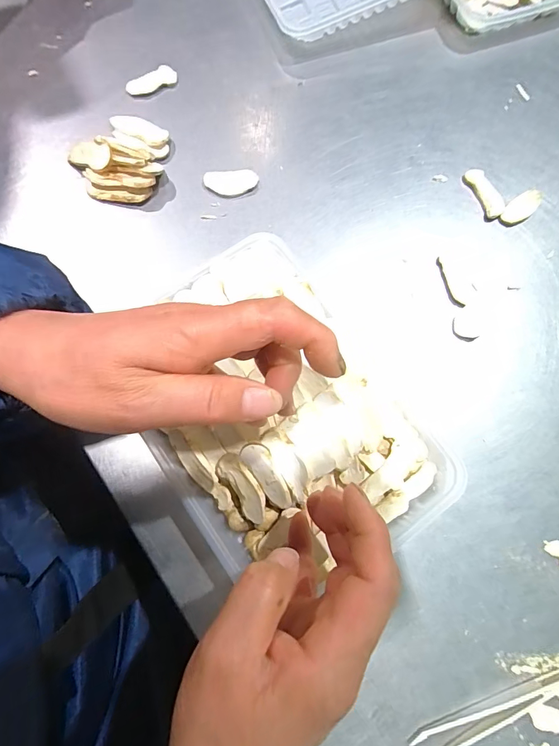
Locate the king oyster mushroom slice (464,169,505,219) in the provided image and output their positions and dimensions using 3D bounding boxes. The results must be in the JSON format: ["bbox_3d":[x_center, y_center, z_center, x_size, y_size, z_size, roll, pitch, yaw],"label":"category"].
[{"bbox_3d":[0.181,-0.158,0.338,0.019,0.004,0.049,-20,77,-6],"label":"king oyster mushroom slice"}]

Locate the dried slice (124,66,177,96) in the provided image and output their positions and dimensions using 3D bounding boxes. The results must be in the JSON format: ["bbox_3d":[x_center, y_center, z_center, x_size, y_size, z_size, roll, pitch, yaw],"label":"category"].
[{"bbox_3d":[-0.120,-0.274,0.362,0.048,0.004,0.020,-29,78,-8],"label":"dried slice"}]

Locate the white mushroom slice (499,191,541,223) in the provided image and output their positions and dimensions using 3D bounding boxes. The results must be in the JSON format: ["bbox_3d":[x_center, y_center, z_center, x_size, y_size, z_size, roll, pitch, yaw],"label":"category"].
[{"bbox_3d":[0.211,-0.144,0.334,0.045,0.004,0.019,-39,79,-11],"label":"white mushroom slice"}]

